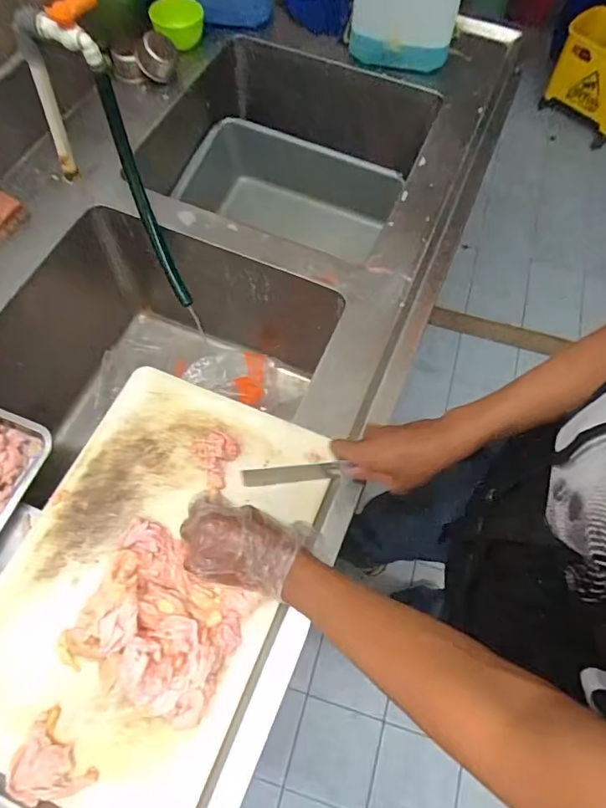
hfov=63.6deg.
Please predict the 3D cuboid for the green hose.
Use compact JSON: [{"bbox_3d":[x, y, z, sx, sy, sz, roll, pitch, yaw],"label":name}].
[{"bbox_3d":[-0.241,-0.309,0.744,0.025,0.077,0.325,-22,113,-11],"label":"green hose"}]

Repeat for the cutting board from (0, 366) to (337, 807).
[{"bbox_3d":[-0.173,0.181,0.552,0.304,0.031,0.446,21,67,7],"label":"cutting board"}]

